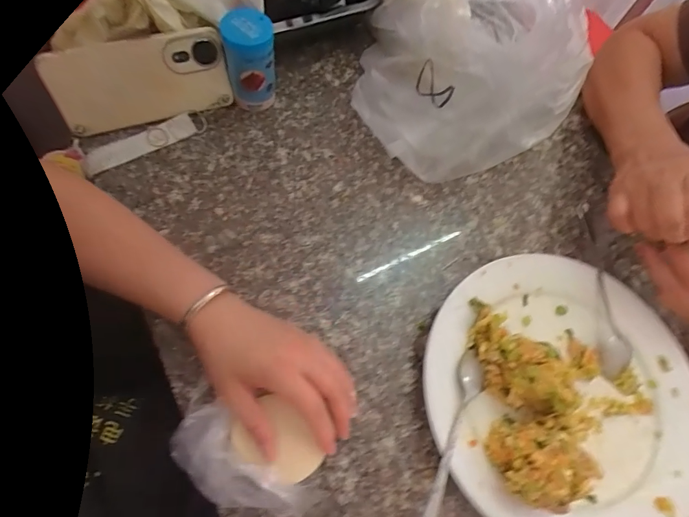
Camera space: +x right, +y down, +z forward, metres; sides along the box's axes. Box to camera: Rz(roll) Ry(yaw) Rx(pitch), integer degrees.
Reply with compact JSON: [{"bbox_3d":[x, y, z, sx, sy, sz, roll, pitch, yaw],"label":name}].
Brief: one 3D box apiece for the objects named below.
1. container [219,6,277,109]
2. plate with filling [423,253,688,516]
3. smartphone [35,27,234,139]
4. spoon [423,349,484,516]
[{"bbox_3d":[-0.098,-0.203,0.419,0.050,0.092,0.045,-2,68,-8],"label":"container"},{"bbox_3d":[0.196,0.109,0.334,0.235,0.057,0.238,3,67,-7],"label":"plate with filling"},{"bbox_3d":[-0.202,-0.176,0.403,0.163,0.078,0.012,-15,43,-9],"label":"smartphone"},{"bbox_3d":[0.082,0.156,0.313,0.021,0.036,0.177,23,70,6],"label":"spoon"}]

